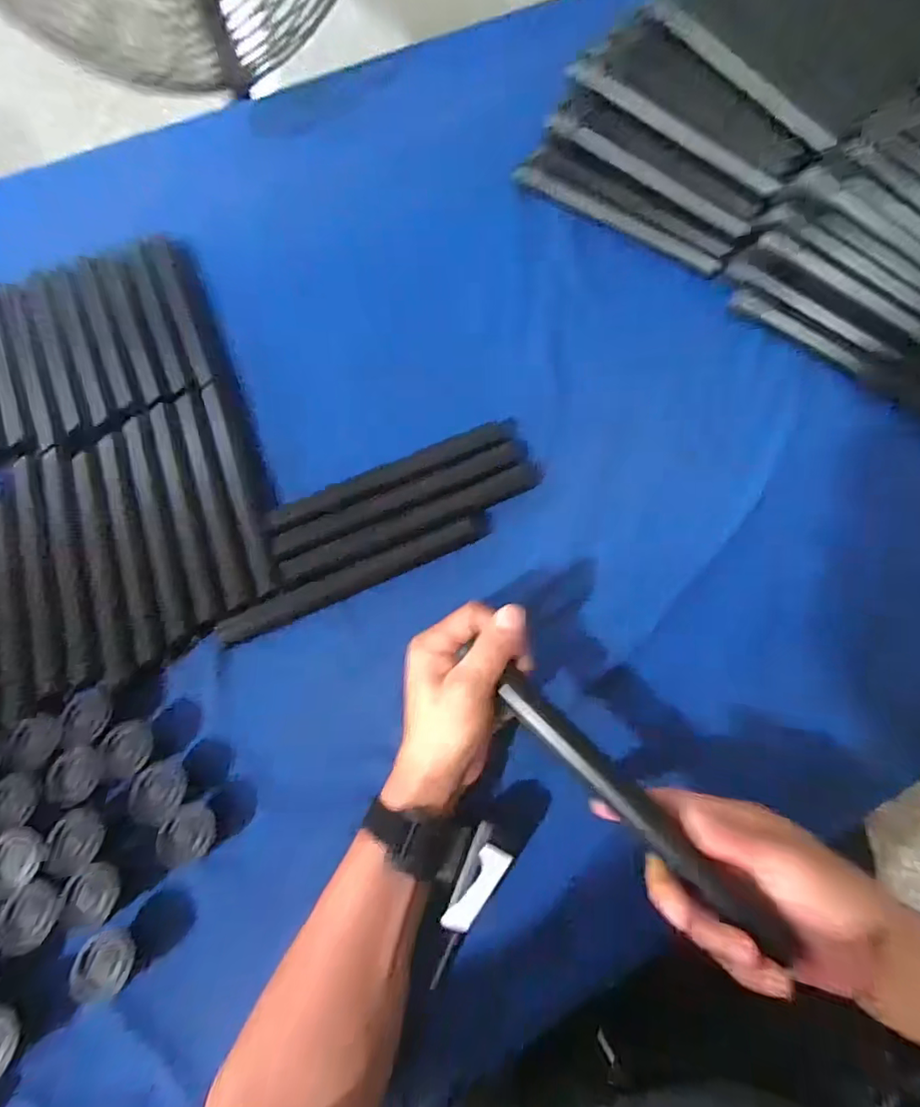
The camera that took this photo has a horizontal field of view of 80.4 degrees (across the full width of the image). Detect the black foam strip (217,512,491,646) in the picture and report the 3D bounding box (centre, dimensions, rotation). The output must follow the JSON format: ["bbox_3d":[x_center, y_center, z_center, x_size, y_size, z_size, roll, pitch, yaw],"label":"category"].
[{"bbox_3d":[-0.081,0.019,0.455,0.233,0.020,0.021,-25,68,-10],"label":"black foam strip"}]

